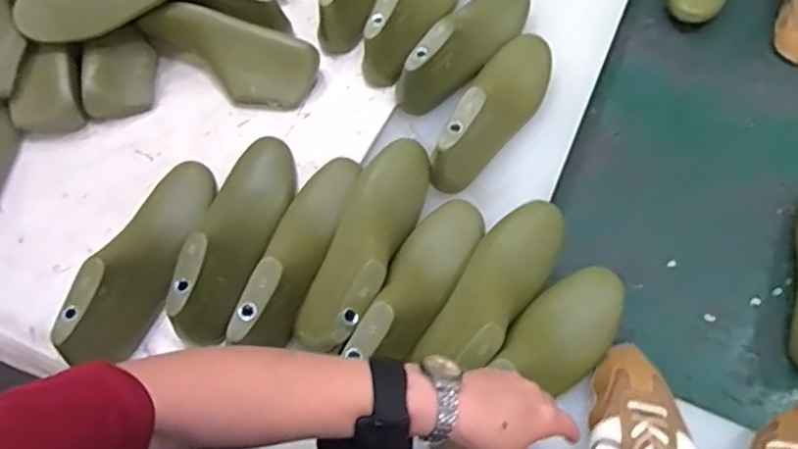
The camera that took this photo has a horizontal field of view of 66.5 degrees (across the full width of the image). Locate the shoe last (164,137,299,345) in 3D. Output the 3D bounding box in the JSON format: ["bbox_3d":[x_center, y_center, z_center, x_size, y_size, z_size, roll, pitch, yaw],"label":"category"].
[{"bbox_3d":[-0.169,0.000,0.646,0.082,0.056,0.263,7,46,6],"label":"shoe last"}]

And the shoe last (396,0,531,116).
[{"bbox_3d":[0.091,-0.242,0.775,0.076,0.074,0.250,30,67,17],"label":"shoe last"}]

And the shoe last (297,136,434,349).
[{"bbox_3d":[-0.032,0.012,0.620,0.074,0.071,0.251,16,64,11],"label":"shoe last"}]

